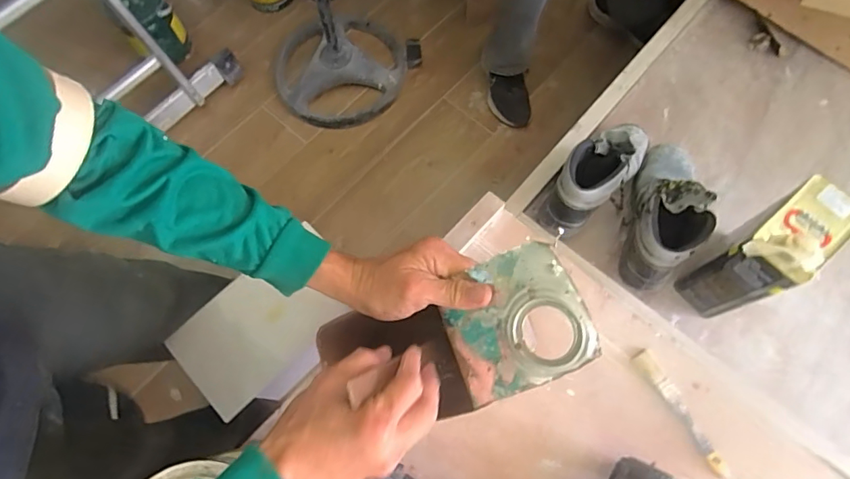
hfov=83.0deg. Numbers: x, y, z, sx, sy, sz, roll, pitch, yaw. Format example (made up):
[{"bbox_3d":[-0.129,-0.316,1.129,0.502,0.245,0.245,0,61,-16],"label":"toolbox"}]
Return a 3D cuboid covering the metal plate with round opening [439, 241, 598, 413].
[{"bbox_3d":[0.064,0.064,0.368,0.113,0.012,0.098,-31,70,28],"label":"metal plate with round opening"}]

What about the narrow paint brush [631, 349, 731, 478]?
[{"bbox_3d":[0.342,0.226,0.637,0.027,0.013,0.174,-28,71,-9],"label":"narrow paint brush"}]

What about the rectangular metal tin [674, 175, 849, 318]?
[{"bbox_3d":[0.535,0.021,0.775,0.169,0.259,0.097,-38,73,-12],"label":"rectangular metal tin"}]

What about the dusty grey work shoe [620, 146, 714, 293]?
[{"bbox_3d":[0.437,-0.057,0.874,0.105,0.154,0.287,18,71,8],"label":"dusty grey work shoe"}]

